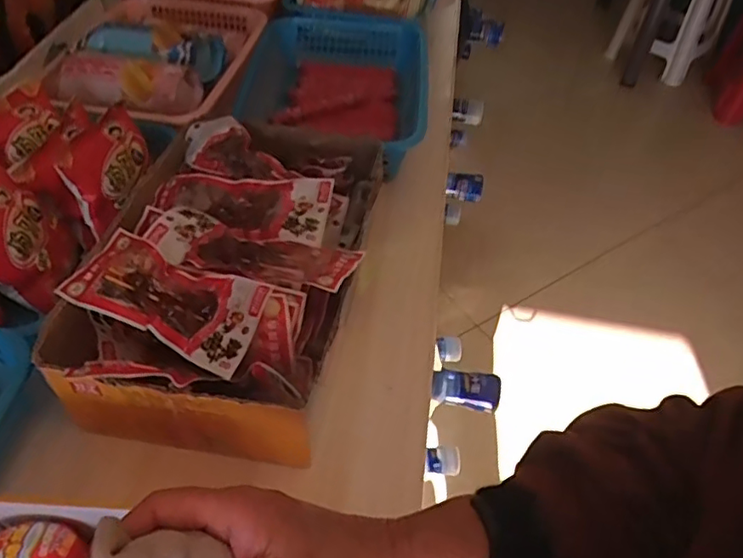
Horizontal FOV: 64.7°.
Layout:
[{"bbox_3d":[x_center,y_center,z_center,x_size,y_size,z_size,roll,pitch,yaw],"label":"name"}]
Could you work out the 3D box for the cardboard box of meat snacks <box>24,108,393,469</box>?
[{"bbox_3d":[-0.133,-0.024,0.599,0.231,0.110,0.360,10,48,5],"label":"cardboard box of meat snacks"}]

